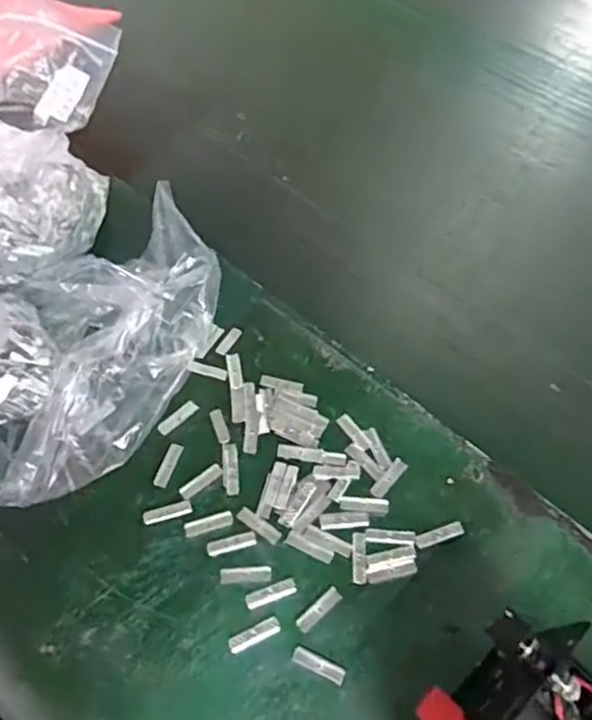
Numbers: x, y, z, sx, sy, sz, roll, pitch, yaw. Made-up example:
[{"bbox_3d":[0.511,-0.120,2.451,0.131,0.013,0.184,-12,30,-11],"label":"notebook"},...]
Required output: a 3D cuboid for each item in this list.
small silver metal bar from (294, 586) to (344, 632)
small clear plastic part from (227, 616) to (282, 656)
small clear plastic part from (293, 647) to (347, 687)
[{"bbox_3d":[0.014,0.148,0.392,0.031,0.004,0.009,-38,65,-22],"label":"small silver metal bar"},{"bbox_3d":[-0.024,0.161,0.385,0.031,0.004,0.010,-22,61,-14],"label":"small clear plastic part"},{"bbox_3d":[0.013,0.174,0.376,0.031,0.004,0.009,23,60,13],"label":"small clear plastic part"}]

